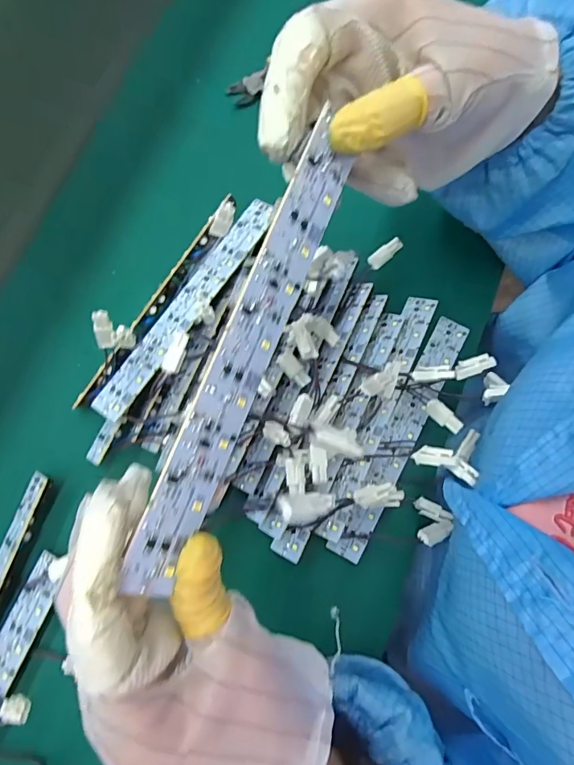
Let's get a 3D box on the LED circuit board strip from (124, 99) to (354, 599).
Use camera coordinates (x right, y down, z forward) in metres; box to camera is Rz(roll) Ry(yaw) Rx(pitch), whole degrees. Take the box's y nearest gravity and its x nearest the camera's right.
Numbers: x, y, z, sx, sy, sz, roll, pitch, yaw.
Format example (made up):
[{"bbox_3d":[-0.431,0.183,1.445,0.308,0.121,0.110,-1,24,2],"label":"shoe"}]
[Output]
[{"bbox_3d":[-0.015,-0.012,0.166,0.026,0.004,0.175,29,79,-40],"label":"LED circuit board strip"}]

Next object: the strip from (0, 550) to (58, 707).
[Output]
[{"bbox_3d":[-0.183,0.177,0.292,0.027,0.009,0.127,23,77,4],"label":"strip"}]

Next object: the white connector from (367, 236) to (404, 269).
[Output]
[{"bbox_3d":[0.072,-0.095,0.332,0.007,0.028,0.010,-11,72,-48],"label":"white connector"}]

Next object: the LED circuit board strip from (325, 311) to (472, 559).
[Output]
[{"bbox_3d":[0.084,0.036,0.329,0.024,0.010,0.193,28,78,6],"label":"LED circuit board strip"}]

